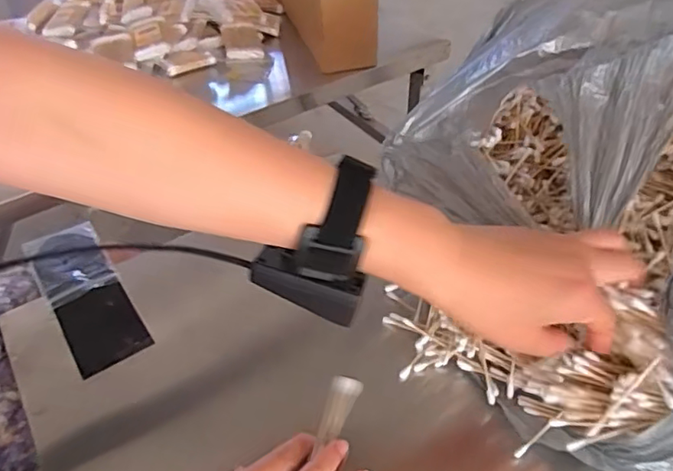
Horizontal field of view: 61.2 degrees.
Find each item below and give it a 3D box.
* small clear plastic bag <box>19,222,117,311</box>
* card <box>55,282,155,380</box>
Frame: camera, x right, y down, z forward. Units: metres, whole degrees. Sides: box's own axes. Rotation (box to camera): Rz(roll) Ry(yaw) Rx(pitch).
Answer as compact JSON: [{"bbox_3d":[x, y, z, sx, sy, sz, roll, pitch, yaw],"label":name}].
[{"bbox_3d":[-0.255,0.026,0.543,0.061,0.008,0.094,-27,49,-23],"label":"small clear plastic bag"},{"bbox_3d":[-0.202,0.079,0.492,0.059,0.005,0.083,-26,51,-23],"label":"card"}]

